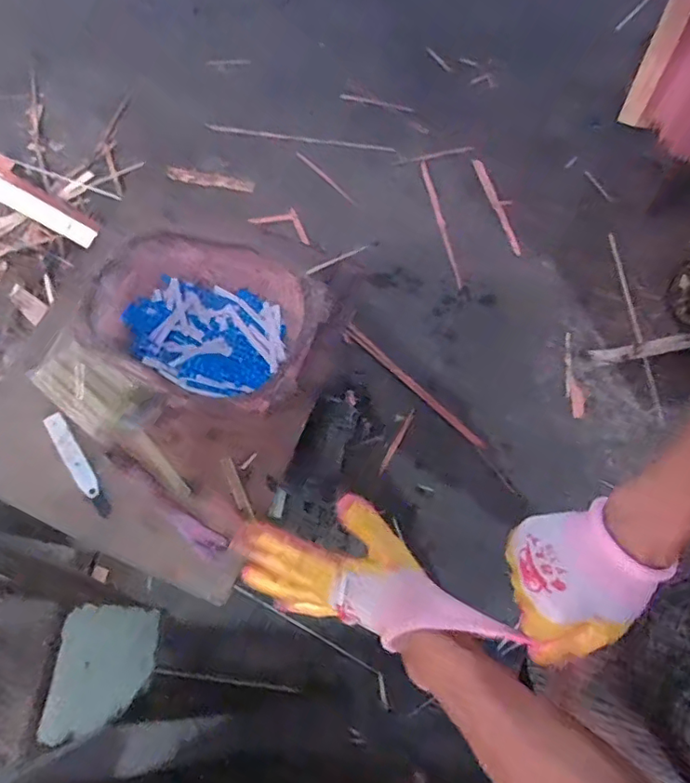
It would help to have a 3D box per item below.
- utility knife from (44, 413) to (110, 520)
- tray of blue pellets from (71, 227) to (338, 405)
[{"bbox_3d":[-0.350,0.094,0.710,0.027,0.016,0.158,-32,73,-15],"label":"utility knife"},{"bbox_3d":[-0.191,-0.093,0.744,0.315,0.094,0.231,17,68,3],"label":"tray of blue pellets"}]

